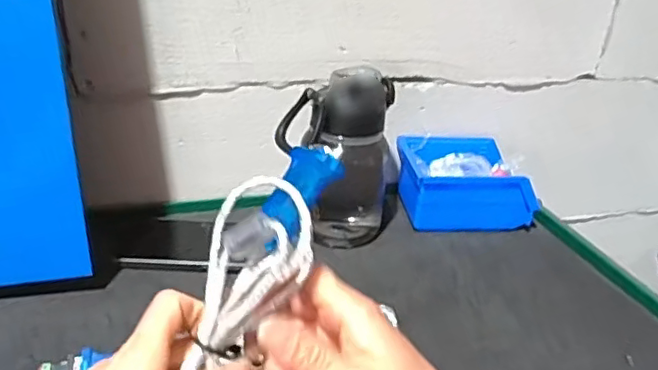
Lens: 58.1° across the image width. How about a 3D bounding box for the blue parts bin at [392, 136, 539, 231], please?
[{"bbox_3d":[0.149,0.000,0.666,0.130,0.074,0.104,0,27,-8],"label":"blue parts bin"}]

